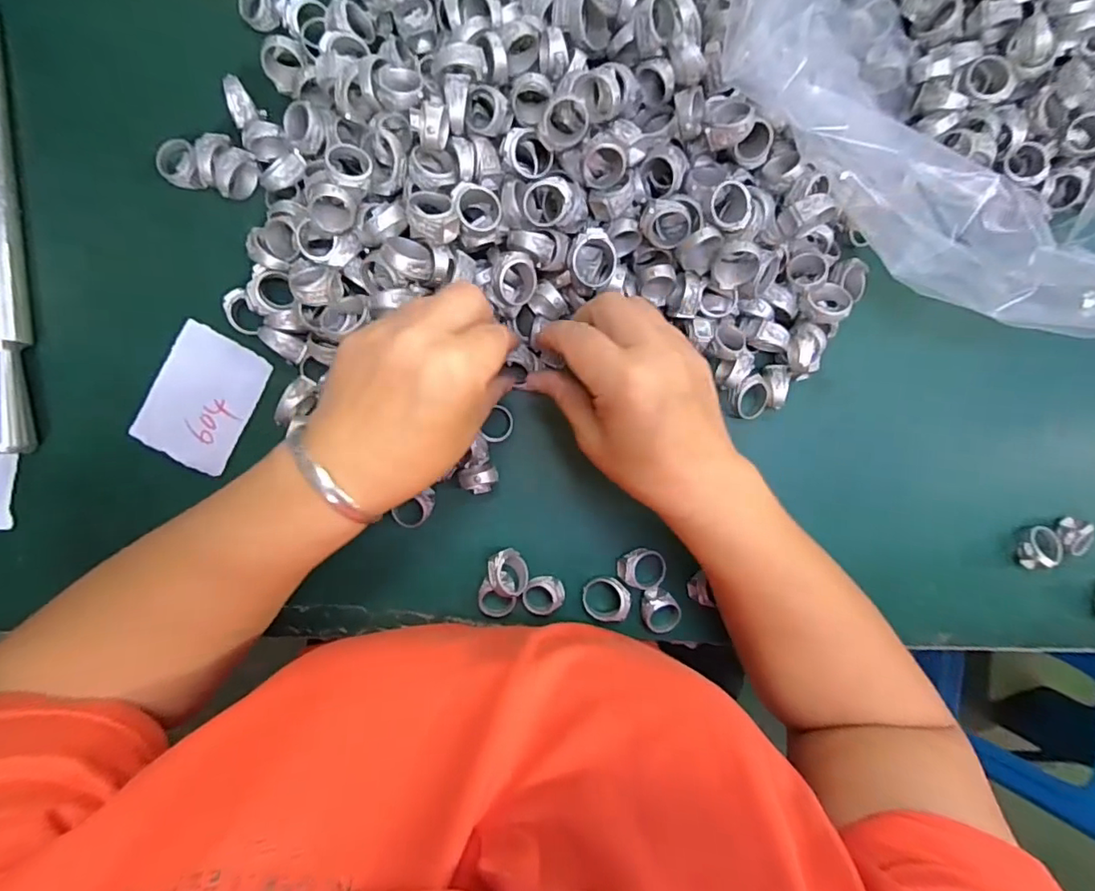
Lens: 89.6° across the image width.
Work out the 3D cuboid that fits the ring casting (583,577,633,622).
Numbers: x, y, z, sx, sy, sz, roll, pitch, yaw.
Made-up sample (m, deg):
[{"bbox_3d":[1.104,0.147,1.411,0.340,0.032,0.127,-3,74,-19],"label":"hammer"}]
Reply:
[{"bbox_3d":[0.038,0.097,0.346,0.029,0.014,0.026,-14,94,-4],"label":"ring casting"}]

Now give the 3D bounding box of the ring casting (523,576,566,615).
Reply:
[{"bbox_3d":[-0.003,0.094,0.344,0.026,0.010,0.024,0,93,-5],"label":"ring casting"}]

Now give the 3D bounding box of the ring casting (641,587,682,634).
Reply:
[{"bbox_3d":[0.072,0.106,0.351,0.023,0.010,0.028,-26,95,-3],"label":"ring casting"}]

